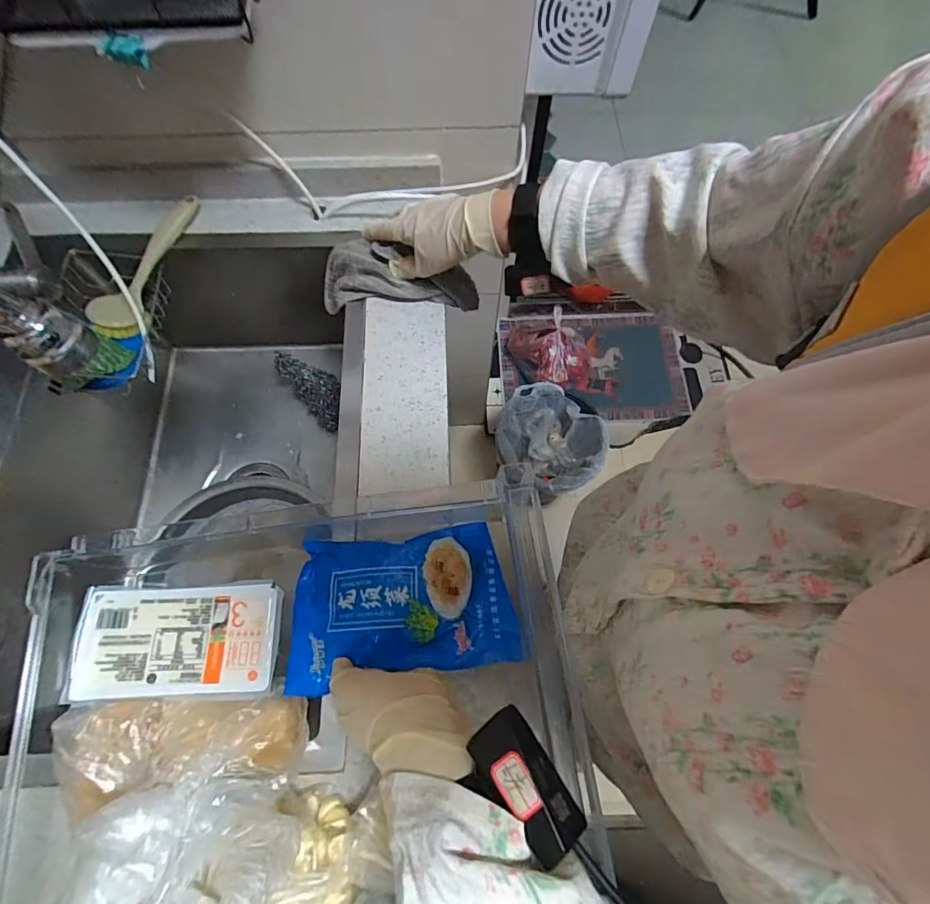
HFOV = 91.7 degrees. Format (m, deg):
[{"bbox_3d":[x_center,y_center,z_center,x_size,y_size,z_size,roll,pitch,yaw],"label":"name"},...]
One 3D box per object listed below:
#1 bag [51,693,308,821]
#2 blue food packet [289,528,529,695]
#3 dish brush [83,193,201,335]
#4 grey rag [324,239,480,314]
[{"bbox_3d":[-0.219,0.215,0.338,0.187,0.043,0.068,-11,71,-5],"label":"bag"},{"bbox_3d":[-0.054,0.129,0.402,0.196,0.029,0.130,-6,55,-3],"label":"blue food packet"},{"bbox_3d":[-0.402,-0.234,0.580,0.056,0.054,0.206,18,71,5],"label":"dish brush"},{"bbox_3d":[-0.095,-0.212,0.566,0.214,0.092,0.068,10,71,8],"label":"grey rag"}]

